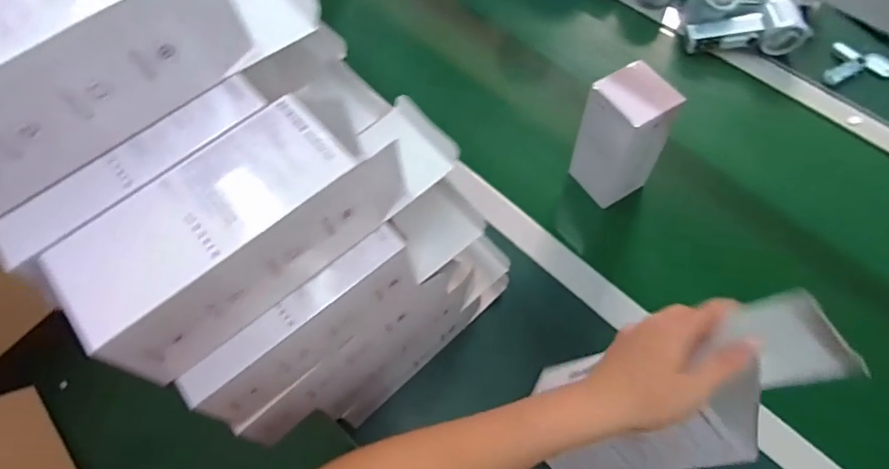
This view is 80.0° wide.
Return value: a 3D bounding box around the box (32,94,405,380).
[{"bbox_3d":[-0.120,-0.005,0.322,0.185,0.072,0.077,-39,71,-17],"label":"box"}]

